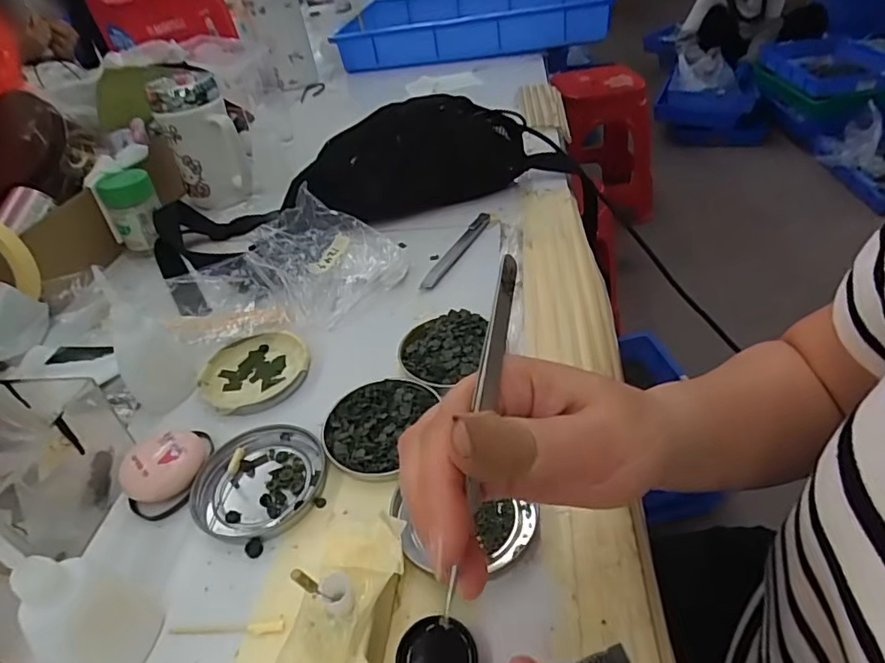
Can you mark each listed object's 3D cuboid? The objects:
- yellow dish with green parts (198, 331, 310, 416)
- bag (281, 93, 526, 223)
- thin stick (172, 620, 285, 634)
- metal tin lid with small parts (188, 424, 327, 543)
[{"bbox_3d":[-0.140,0.032,0.406,0.077,0.014,0.075,-5,40,4],"label":"yellow dish with green parts"},{"bbox_3d":[-0.044,-0.189,0.588,0.263,0.094,0.084,-4,39,7],"label":"bag"},{"bbox_3d":[-0.107,0.146,0.266,0.059,0.004,0.006,-5,40,4],"label":"thin stick"},{"bbox_3d":[-0.112,0.090,0.330,0.079,0.007,0.078,-5,40,4],"label":"metal tin lid with small parts"}]

